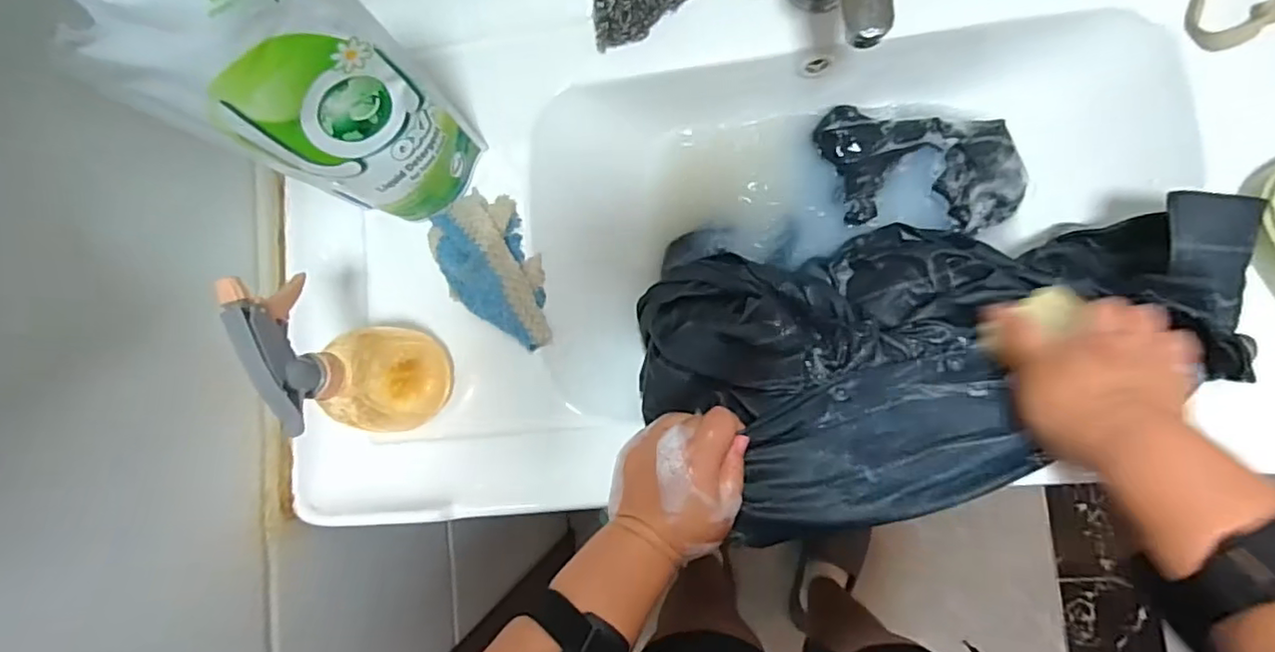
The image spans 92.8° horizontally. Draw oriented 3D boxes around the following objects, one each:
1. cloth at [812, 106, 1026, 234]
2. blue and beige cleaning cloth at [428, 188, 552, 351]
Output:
[{"bbox_3d":[0.245,-0.139,0.532,0.168,0.031,0.098,7,86,8],"label":"cloth"},{"bbox_3d":[-0.117,-0.042,0.485,0.071,0.040,0.132,-25,82,4],"label":"blue and beige cleaning cloth"}]

